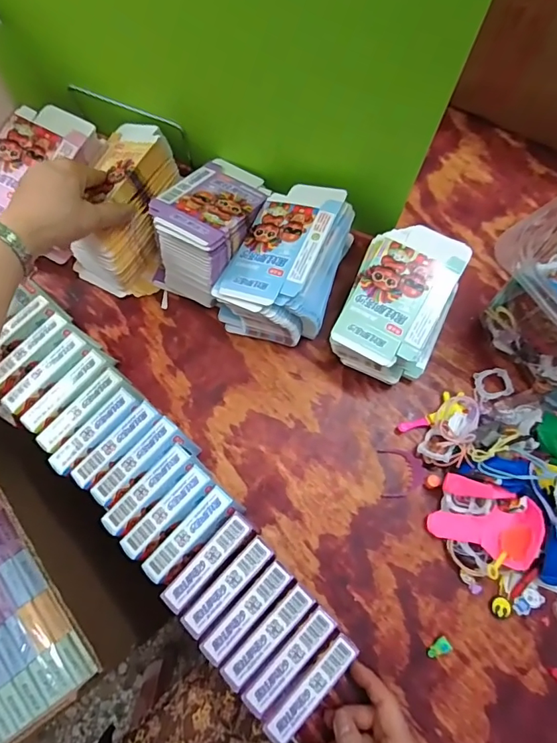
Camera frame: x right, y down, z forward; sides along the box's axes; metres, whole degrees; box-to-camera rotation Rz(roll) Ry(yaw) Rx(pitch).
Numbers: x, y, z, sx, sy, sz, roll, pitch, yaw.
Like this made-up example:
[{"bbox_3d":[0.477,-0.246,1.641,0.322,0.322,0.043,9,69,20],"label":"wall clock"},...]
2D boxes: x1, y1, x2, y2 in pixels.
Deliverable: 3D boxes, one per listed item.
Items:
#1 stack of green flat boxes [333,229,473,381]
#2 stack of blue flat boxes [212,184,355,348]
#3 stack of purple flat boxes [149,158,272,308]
[{"bbox_3d":[0.128,-0.067,0.508,0.103,0.083,0.144,25,73,7],"label":"stack of green flat boxes"},{"bbox_3d":[0.010,-0.113,0.514,0.108,0.089,0.152,21,73,6],"label":"stack of blue flat boxes"},{"bbox_3d":[-0.072,-0.160,0.521,0.088,0.105,0.149,27,74,8],"label":"stack of purple flat boxes"}]

